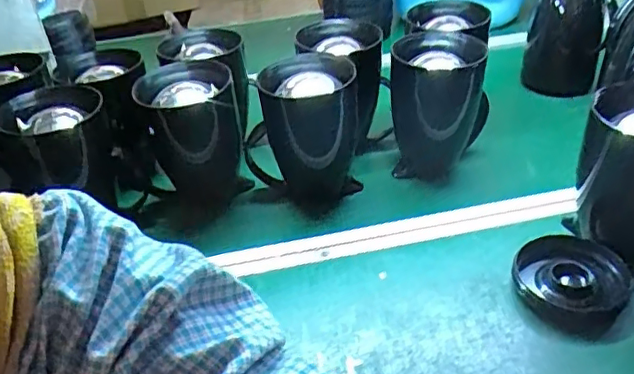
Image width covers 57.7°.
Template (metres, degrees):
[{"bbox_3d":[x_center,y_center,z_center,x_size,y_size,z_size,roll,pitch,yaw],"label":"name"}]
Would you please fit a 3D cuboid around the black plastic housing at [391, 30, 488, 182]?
[{"bbox_3d":[0.183,-0.126,0.872,0.134,0.184,0.129,3,35,12],"label":"black plastic housing"}]

